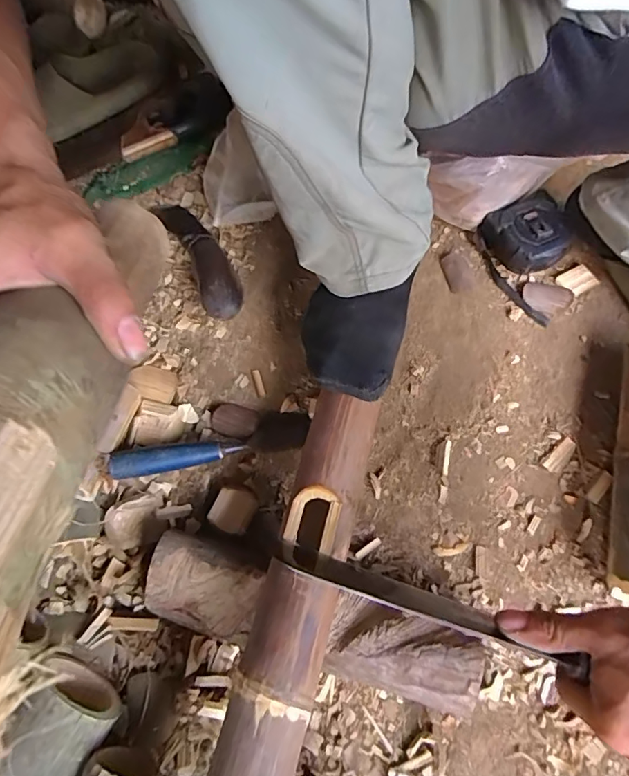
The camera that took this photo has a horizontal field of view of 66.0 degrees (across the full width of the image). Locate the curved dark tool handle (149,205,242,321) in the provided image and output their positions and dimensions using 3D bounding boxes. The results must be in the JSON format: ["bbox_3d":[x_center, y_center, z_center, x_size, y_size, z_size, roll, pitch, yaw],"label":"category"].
[{"bbox_3d":[-0.134,-0.157,0.563,0.047,0.028,0.212,-27,54,-9],"label":"curved dark tool handle"}]

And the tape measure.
[{"bbox_3d":[0.239,-0.170,0.545,0.086,0.040,0.078,-22,68,-7],"label":"tape measure"}]

